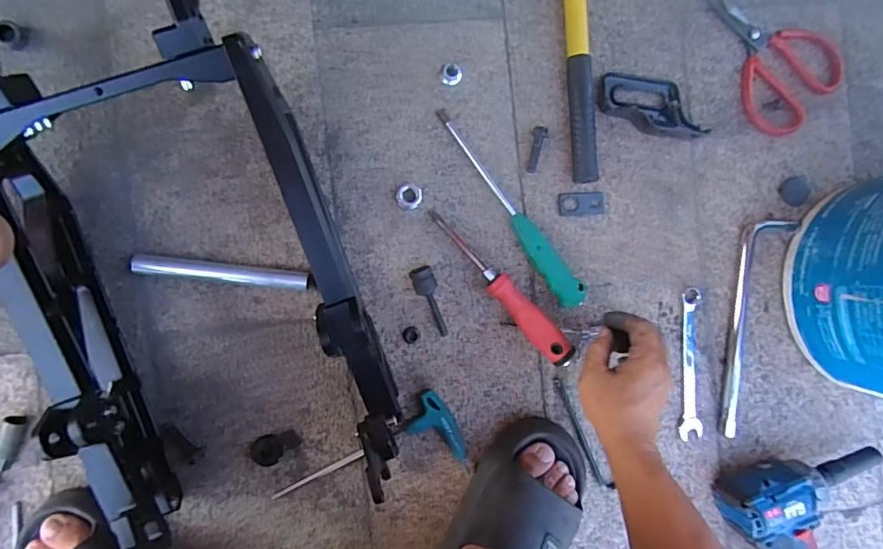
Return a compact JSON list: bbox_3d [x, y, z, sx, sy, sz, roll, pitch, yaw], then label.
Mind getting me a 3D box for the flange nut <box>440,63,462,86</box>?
[{"bbox_3d":[0.010,-0.212,0.519,0.023,0.008,0.022,0,91,-6],"label":"flange nut"}]

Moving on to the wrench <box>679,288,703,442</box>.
[{"bbox_3d":[0.283,0.101,0.557,0.026,0.005,0.170,-1,91,-6],"label":"wrench"}]

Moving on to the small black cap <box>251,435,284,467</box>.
[{"bbox_3d":[-0.178,0.180,0.502,0.031,0.014,0.028,26,88,-6],"label":"small black cap"}]

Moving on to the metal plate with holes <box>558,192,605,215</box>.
[{"bbox_3d":[0.155,-0.078,0.541,0.051,0.004,0.025,-4,91,-6],"label":"metal plate with holes"}]

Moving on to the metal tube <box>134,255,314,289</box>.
[{"bbox_3d":[-0.220,-0.002,0.496,0.167,0.015,0.019,6,90,-6],"label":"metal tube"}]

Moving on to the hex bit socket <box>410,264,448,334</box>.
[{"bbox_3d":[-0.011,0.029,0.522,0.025,0.018,0.077,-21,107,-5],"label":"hex bit socket"}]

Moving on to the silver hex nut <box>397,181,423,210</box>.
[{"bbox_3d":[-0.033,-0.083,0.512,0.028,0.011,0.029,9,90,-6],"label":"silver hex nut"}]

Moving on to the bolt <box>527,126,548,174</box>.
[{"bbox_3d":[0.103,-0.136,0.532,0.014,0.014,0.049,11,90,-6],"label":"bolt"}]

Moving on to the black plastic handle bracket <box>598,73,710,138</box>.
[{"bbox_3d":[0.232,-0.188,0.541,0.126,0.017,0.062,9,90,-6],"label":"black plastic handle bracket"}]

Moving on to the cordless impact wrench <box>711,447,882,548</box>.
[{"bbox_3d":[0.431,0.311,0.540,0.199,0.074,0.237,-18,93,-5],"label":"cordless impact wrench"}]

